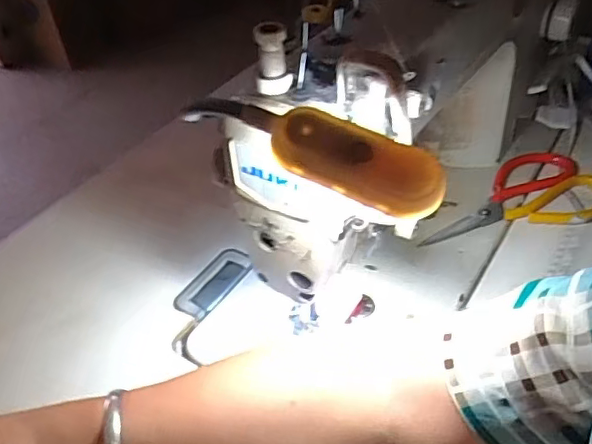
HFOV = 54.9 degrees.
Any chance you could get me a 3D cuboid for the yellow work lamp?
[{"bbox_3d":[0.005,-0.032,0.252,0.120,0.026,0.028,15,46,20],"label":"yellow work lamp"}]

